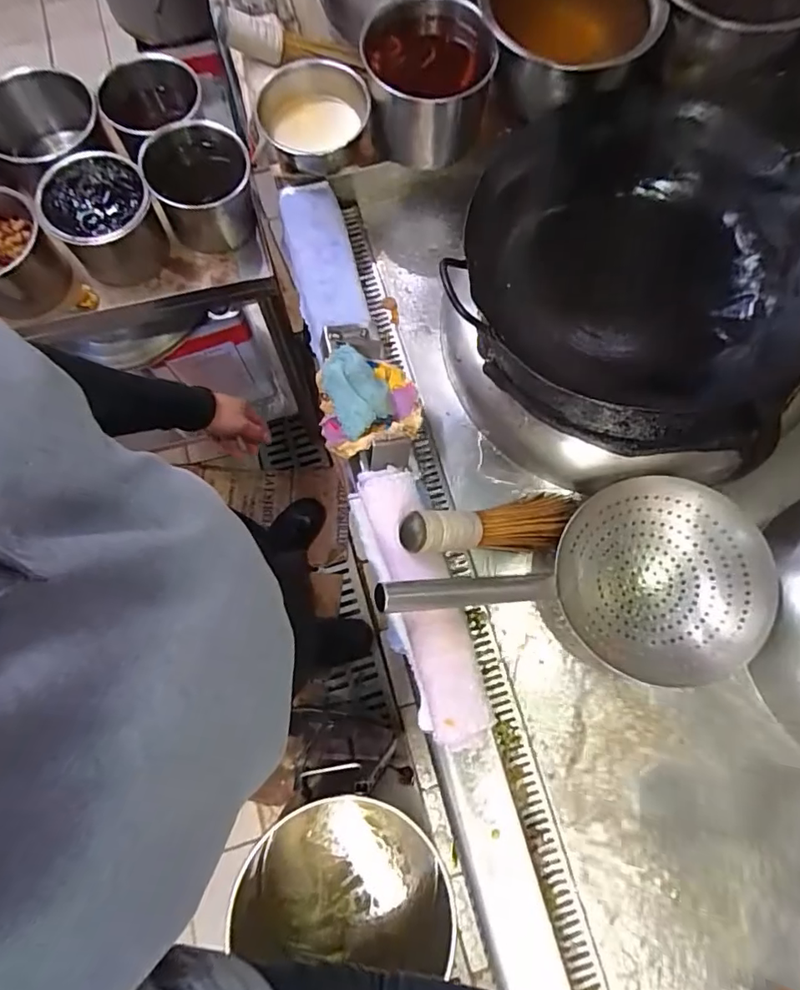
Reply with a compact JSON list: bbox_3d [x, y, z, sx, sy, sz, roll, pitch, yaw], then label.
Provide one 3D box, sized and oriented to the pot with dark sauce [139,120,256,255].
[{"bbox_3d":[-0.307,-0.477,0.818,0.150,0.136,0.142,0,76,0],"label":"pot with dark sauce"}]

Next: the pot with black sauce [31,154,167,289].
[{"bbox_3d":[-0.450,-0.424,0.787,0.147,0.113,0.156,0,76,0],"label":"pot with black sauce"}]

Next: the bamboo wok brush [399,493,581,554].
[{"bbox_3d":[0.125,0.042,0.666,0.281,0.050,0.076,-4,73,-33],"label":"bamboo wok brush"}]

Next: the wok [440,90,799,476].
[{"bbox_3d":[0.311,-0.289,0.658,0.424,0.125,0.399,24,77,6],"label":"wok"}]

